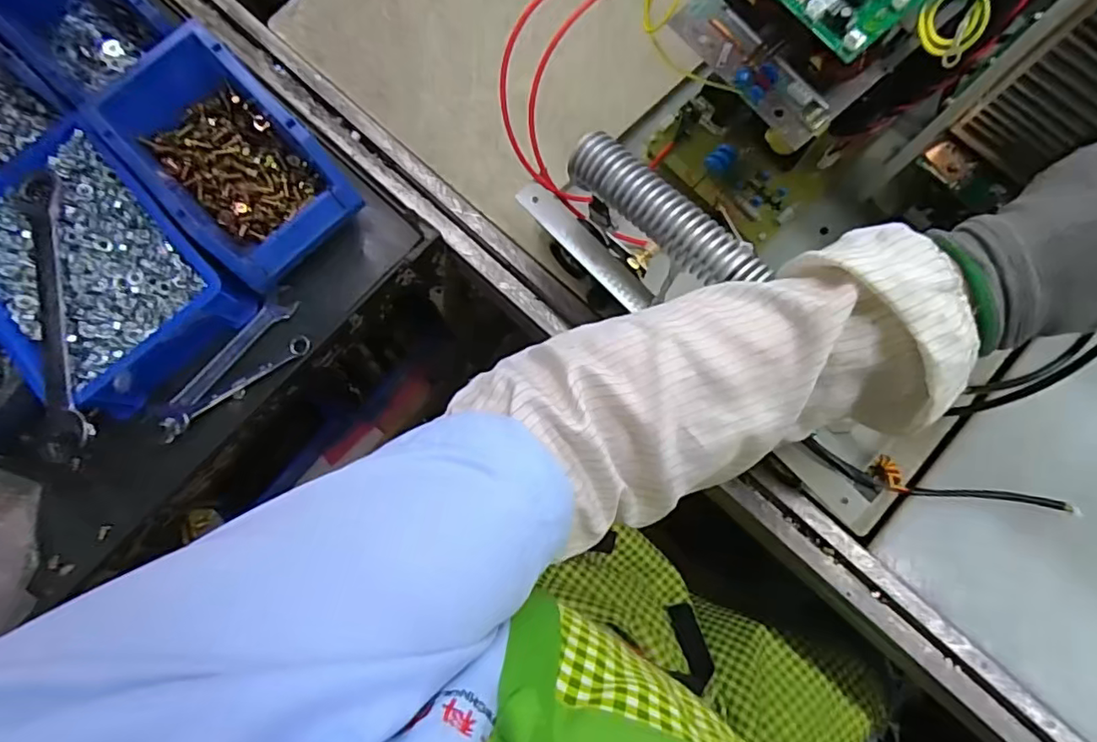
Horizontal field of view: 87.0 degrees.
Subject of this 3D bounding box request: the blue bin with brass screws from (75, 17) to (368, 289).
[{"bbox_3d":[-0.250,-0.162,0.462,0.113,0.088,0.179,-44,82,-7],"label":"blue bin with brass screws"}]

